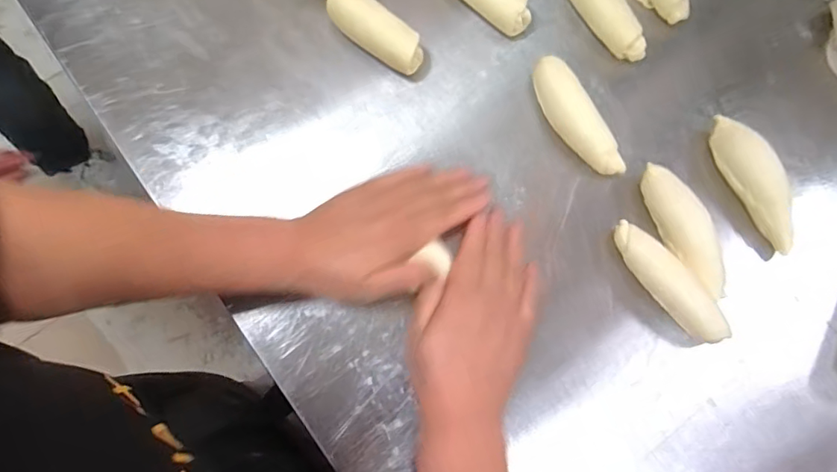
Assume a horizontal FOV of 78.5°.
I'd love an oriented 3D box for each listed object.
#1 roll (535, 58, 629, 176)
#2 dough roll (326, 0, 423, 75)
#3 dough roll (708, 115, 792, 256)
[{"bbox_3d":[0.127,-0.096,0.421,0.032,0.025,0.109,-31,79,-8],"label":"roll"},{"bbox_3d":[-0.037,-0.175,0.440,0.096,0.031,0.035,44,79,9],"label":"dough roll"},{"bbox_3d":[0.276,-0.044,0.421,0.035,0.028,0.115,-22,78,-7],"label":"dough roll"}]

